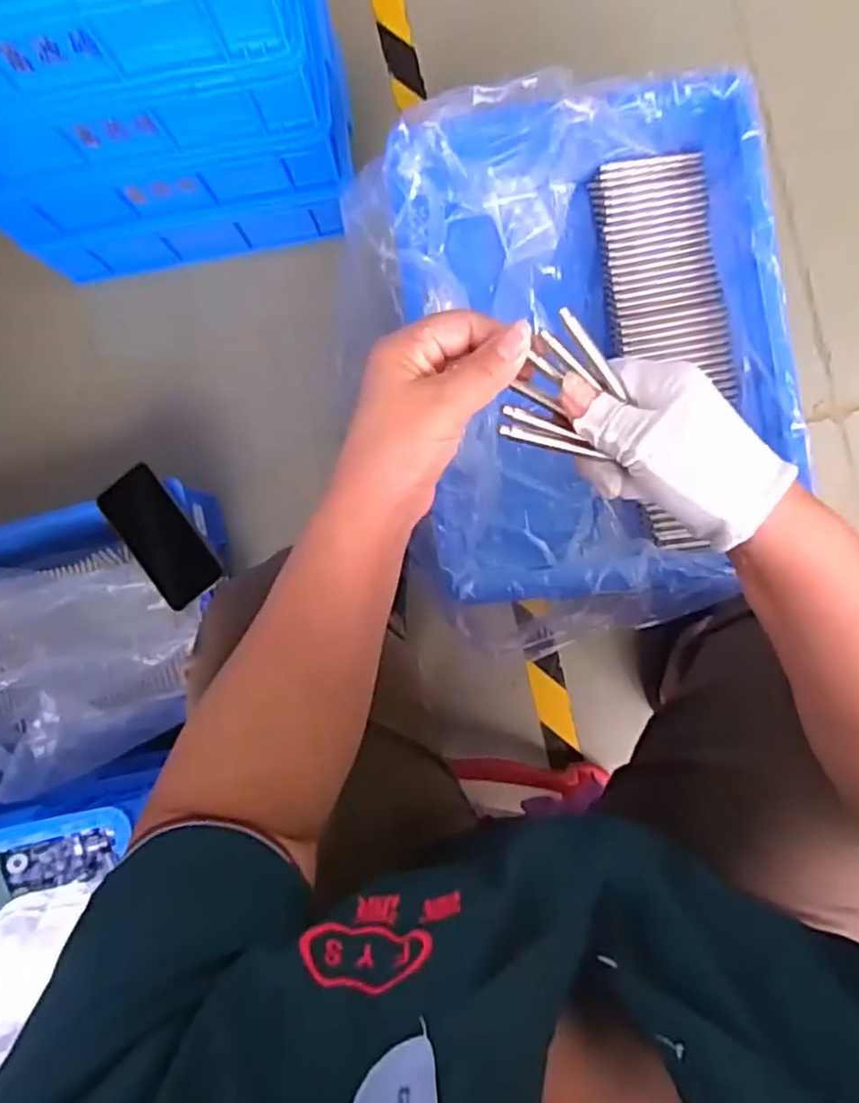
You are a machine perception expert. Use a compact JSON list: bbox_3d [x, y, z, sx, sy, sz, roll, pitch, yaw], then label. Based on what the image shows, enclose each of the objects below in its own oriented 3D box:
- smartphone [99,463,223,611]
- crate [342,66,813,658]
[{"bbox_3d":[-0.300,-0.017,0.768,0.075,0.015,0.156,-36,87,1],"label":"smartphone"},{"bbox_3d":[0.129,-0.161,0.615,0.347,0.135,0.450,-9,88,3],"label":"crate"}]

